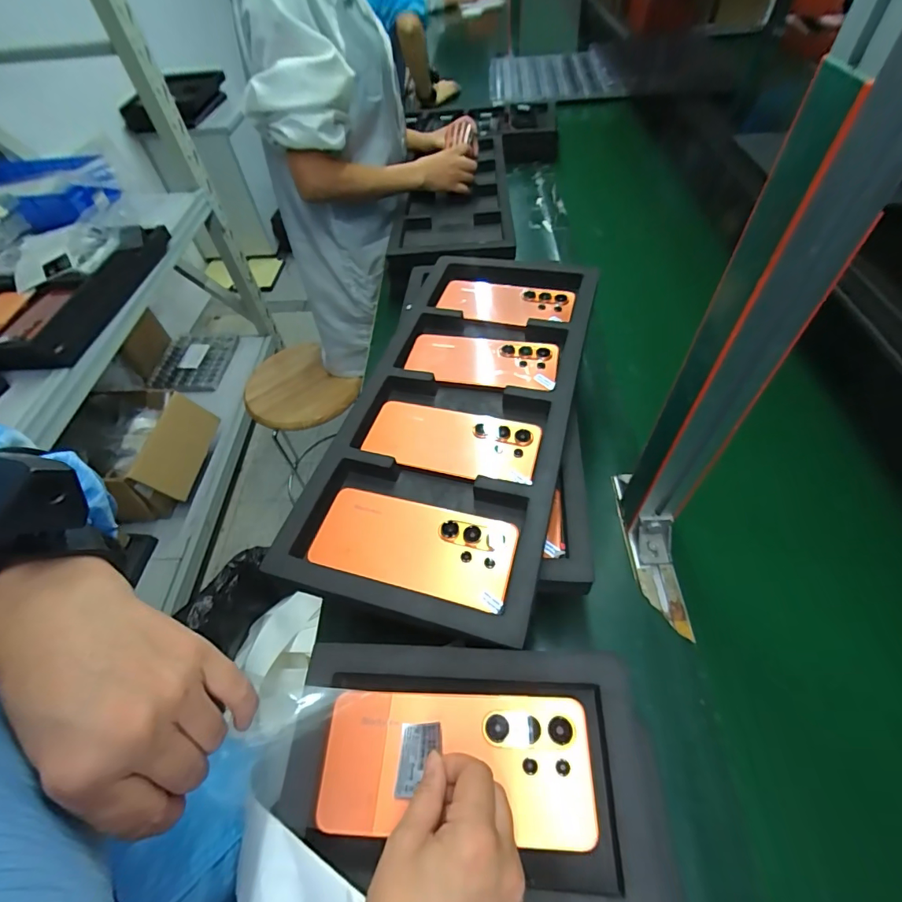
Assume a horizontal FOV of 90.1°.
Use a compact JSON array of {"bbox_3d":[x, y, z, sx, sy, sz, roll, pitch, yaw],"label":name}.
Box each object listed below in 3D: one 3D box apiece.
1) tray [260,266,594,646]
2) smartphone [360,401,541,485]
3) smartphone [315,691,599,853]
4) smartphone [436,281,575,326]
[{"bbox_3d":[0.018,-0.066,0.473,0.220,0.034,0.479,11,55,12],"label":"tray"},{"bbox_3d":[0.001,-0.013,0.444,0.166,0.016,0.077,11,55,13],"label":"smartphone"},{"bbox_3d":[0.002,0.198,0.286,0.168,0.009,0.076,-2,53,6],"label":"smartphone"},{"bbox_3d":[0.070,-0.189,0.581,0.167,0.012,0.074,12,61,11],"label":"smartphone"}]

